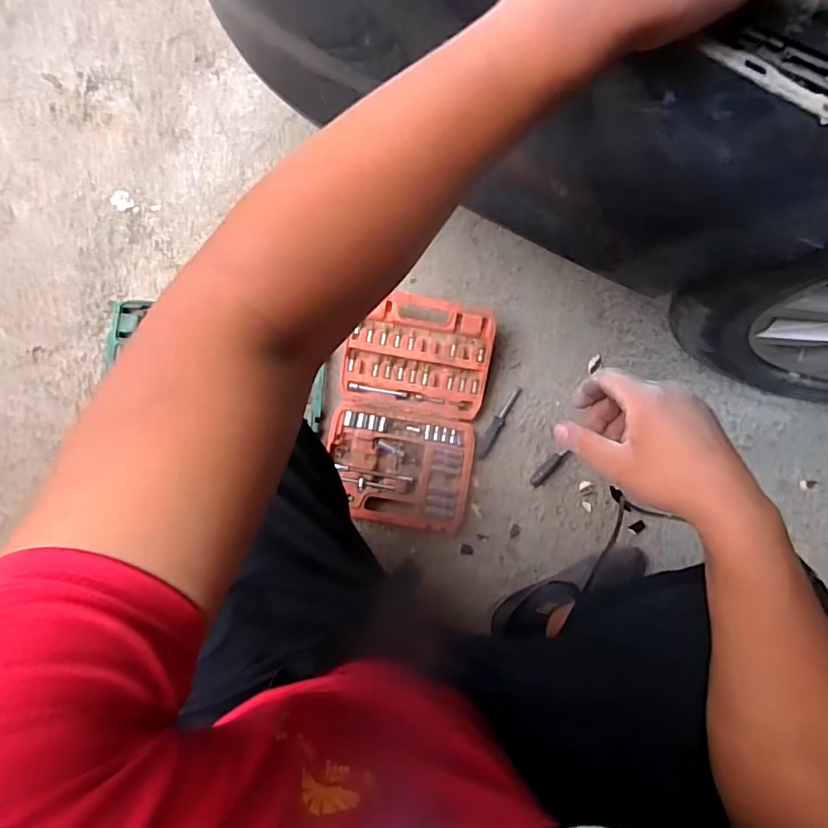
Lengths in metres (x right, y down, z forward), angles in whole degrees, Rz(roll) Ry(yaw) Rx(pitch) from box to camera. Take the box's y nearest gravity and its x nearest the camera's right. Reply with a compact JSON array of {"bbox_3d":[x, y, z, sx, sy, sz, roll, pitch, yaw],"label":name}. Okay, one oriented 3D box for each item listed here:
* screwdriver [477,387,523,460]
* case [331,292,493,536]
[{"bbox_3d":[0.153,0.014,0.957,0.022,0.023,0.147,30,83,3],"label":"screwdriver"},{"bbox_3d":[-0.009,-0.005,0.916,0.252,0.053,0.386,11,82,0],"label":"case"}]

